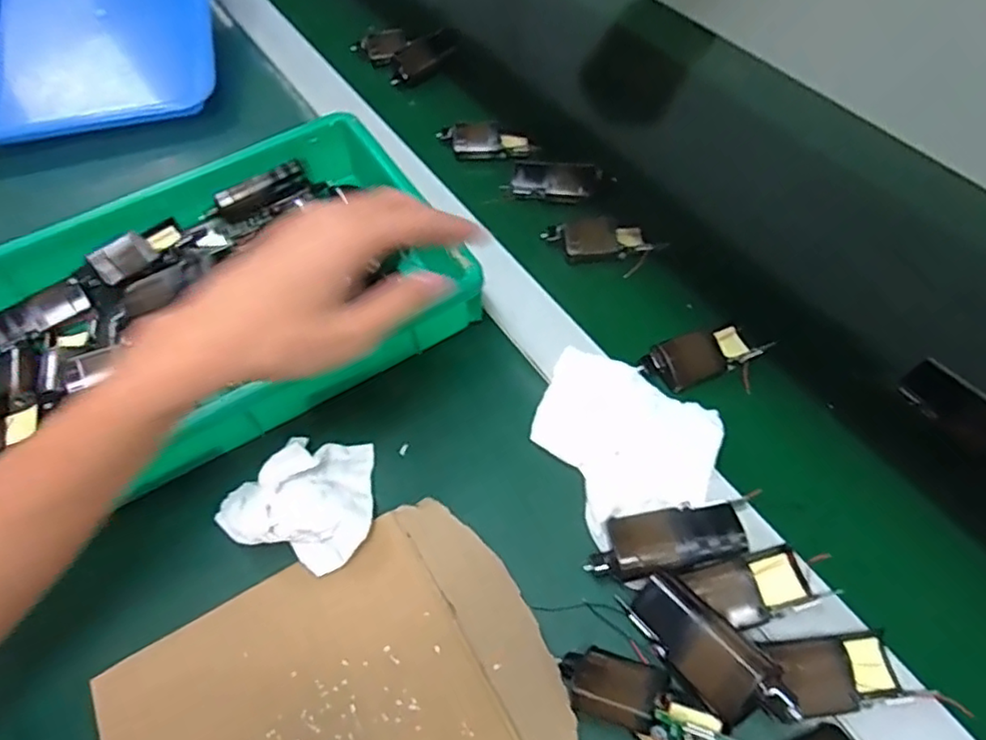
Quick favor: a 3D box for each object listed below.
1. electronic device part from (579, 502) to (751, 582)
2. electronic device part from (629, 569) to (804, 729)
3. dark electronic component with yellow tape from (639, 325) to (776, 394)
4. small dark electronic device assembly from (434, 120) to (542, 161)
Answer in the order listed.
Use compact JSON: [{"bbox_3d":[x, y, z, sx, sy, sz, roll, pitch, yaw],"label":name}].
[{"bbox_3d":[0.102,0.103,0.379,0.087,0.021,0.038,-7,56,-1],"label":"electronic device part"},{"bbox_3d":[0.110,0.146,0.330,0.035,0.023,0.092,-34,40,-18],"label":"electronic device part"},{"bbox_3d":[0.154,-0.007,0.460,0.085,0.025,0.044,-21,57,-10],"label":"dark electronic component with yellow tape"},{"bbox_3d":[-0.007,-0.224,0.618,0.093,0.021,0.033,-2,56,3],"label":"small dark electronic device assembly"}]

